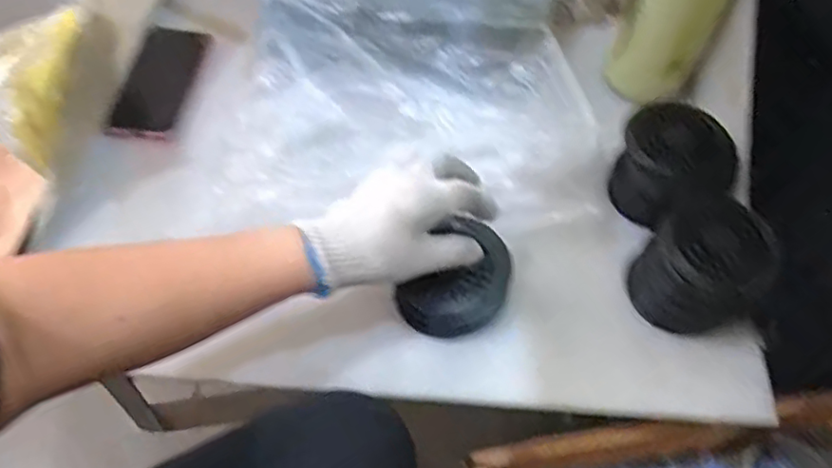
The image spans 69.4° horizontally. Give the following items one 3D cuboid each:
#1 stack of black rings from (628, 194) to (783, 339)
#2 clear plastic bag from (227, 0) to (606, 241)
[{"bbox_3d":[0.263,0.033,0.554,0.095,0.089,0.105,-38,67,-24],"label":"stack of black rings"},{"bbox_3d":[-0.003,-0.189,0.620,0.345,0.064,0.371,2,70,-2],"label":"clear plastic bag"}]

